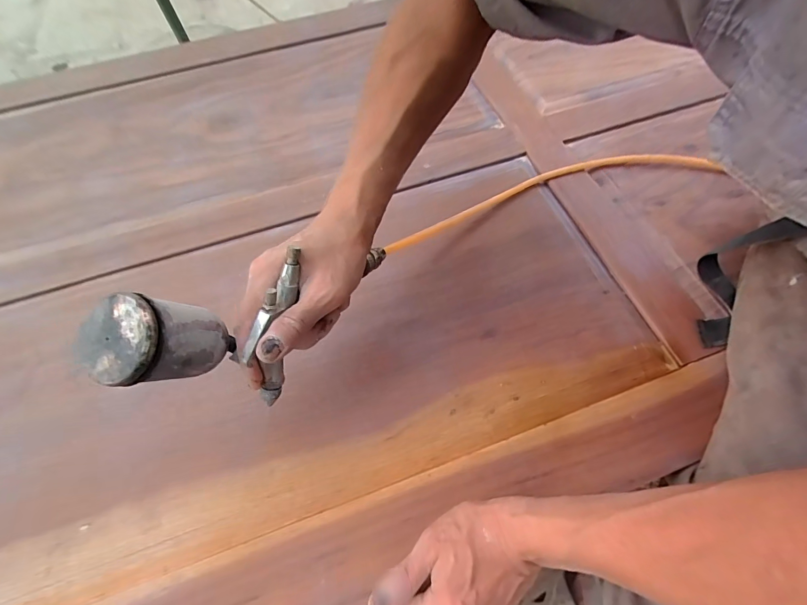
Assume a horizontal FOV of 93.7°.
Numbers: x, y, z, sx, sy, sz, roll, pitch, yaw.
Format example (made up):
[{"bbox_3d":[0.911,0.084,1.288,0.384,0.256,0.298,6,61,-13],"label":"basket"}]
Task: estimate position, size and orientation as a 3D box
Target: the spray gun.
[{"bbox_3d":[-0.095,0.013,0.296,0.242,0.105,0.064,-17,57,-41],"label":"spray gun"}]

